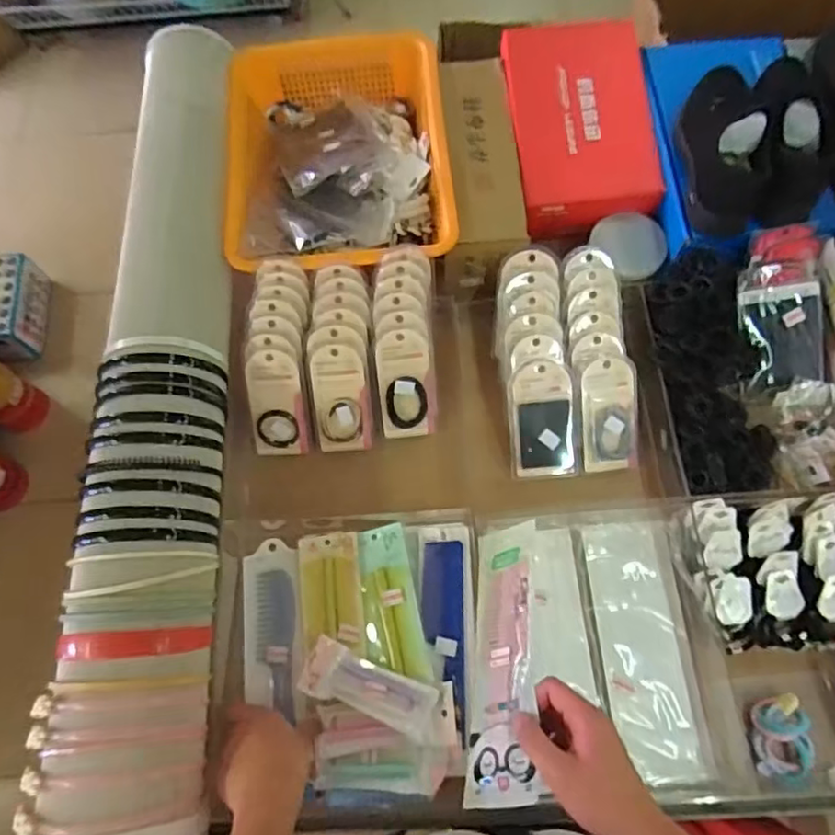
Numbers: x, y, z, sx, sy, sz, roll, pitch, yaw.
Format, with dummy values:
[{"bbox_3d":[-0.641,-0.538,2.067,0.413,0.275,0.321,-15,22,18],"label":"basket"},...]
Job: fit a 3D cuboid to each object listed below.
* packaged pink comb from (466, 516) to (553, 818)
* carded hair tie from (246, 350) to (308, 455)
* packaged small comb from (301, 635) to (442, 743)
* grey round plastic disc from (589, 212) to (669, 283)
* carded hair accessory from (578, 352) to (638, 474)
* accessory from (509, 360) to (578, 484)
[{"bbox_3d":[0.081,0.220,0.584,0.015,0.082,0.251,35,42,-28],"label":"packaged pink comb"},{"bbox_3d":[-0.175,-0.015,0.763,0.065,0.138,0.020,0,25,3],"label":"carded hair tie"},{"bbox_3d":[-0.052,0.292,0.664,0.144,0.025,0.057,21,71,10],"label":"packaged small comb"},{"bbox_3d":[0.291,-0.236,0.838,0.081,0.006,0.097,-35,78,3],"label":"grey round plastic disc"},{"bbox_3d":[0.237,-0.003,0.765,0.069,0.008,0.139,-2,97,2],"label":"carded hair accessory"},{"bbox_3d":[0.155,0.004,0.764,0.081,0.016,0.143,-9,99,-3],"label":"accessory"}]

